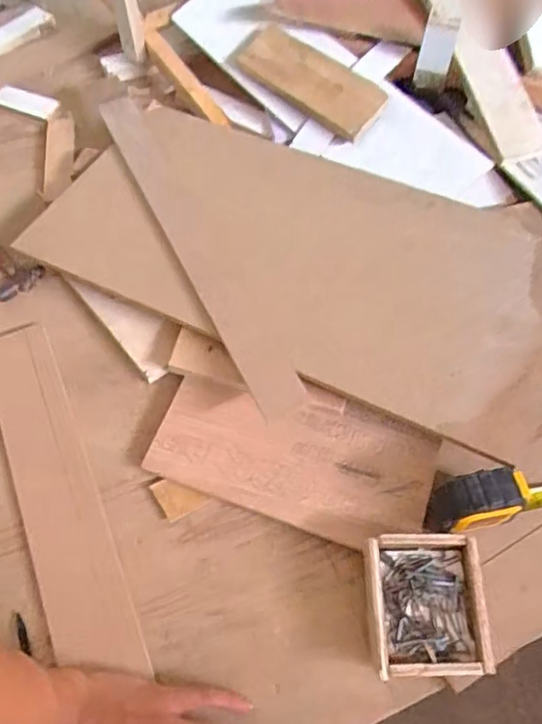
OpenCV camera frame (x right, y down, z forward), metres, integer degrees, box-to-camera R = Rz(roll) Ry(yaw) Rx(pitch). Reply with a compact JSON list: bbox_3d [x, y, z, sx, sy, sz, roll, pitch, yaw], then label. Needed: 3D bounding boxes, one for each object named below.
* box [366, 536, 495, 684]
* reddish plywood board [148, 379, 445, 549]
[{"bbox_3d":[0.134,0.213,0.502,0.100,0.047,0.112,-3,65,2],"label":"box"},{"bbox_3d":[0.023,0.091,0.583,0.278,0.009,0.131,17,68,10],"label":"reddish plywood board"}]

